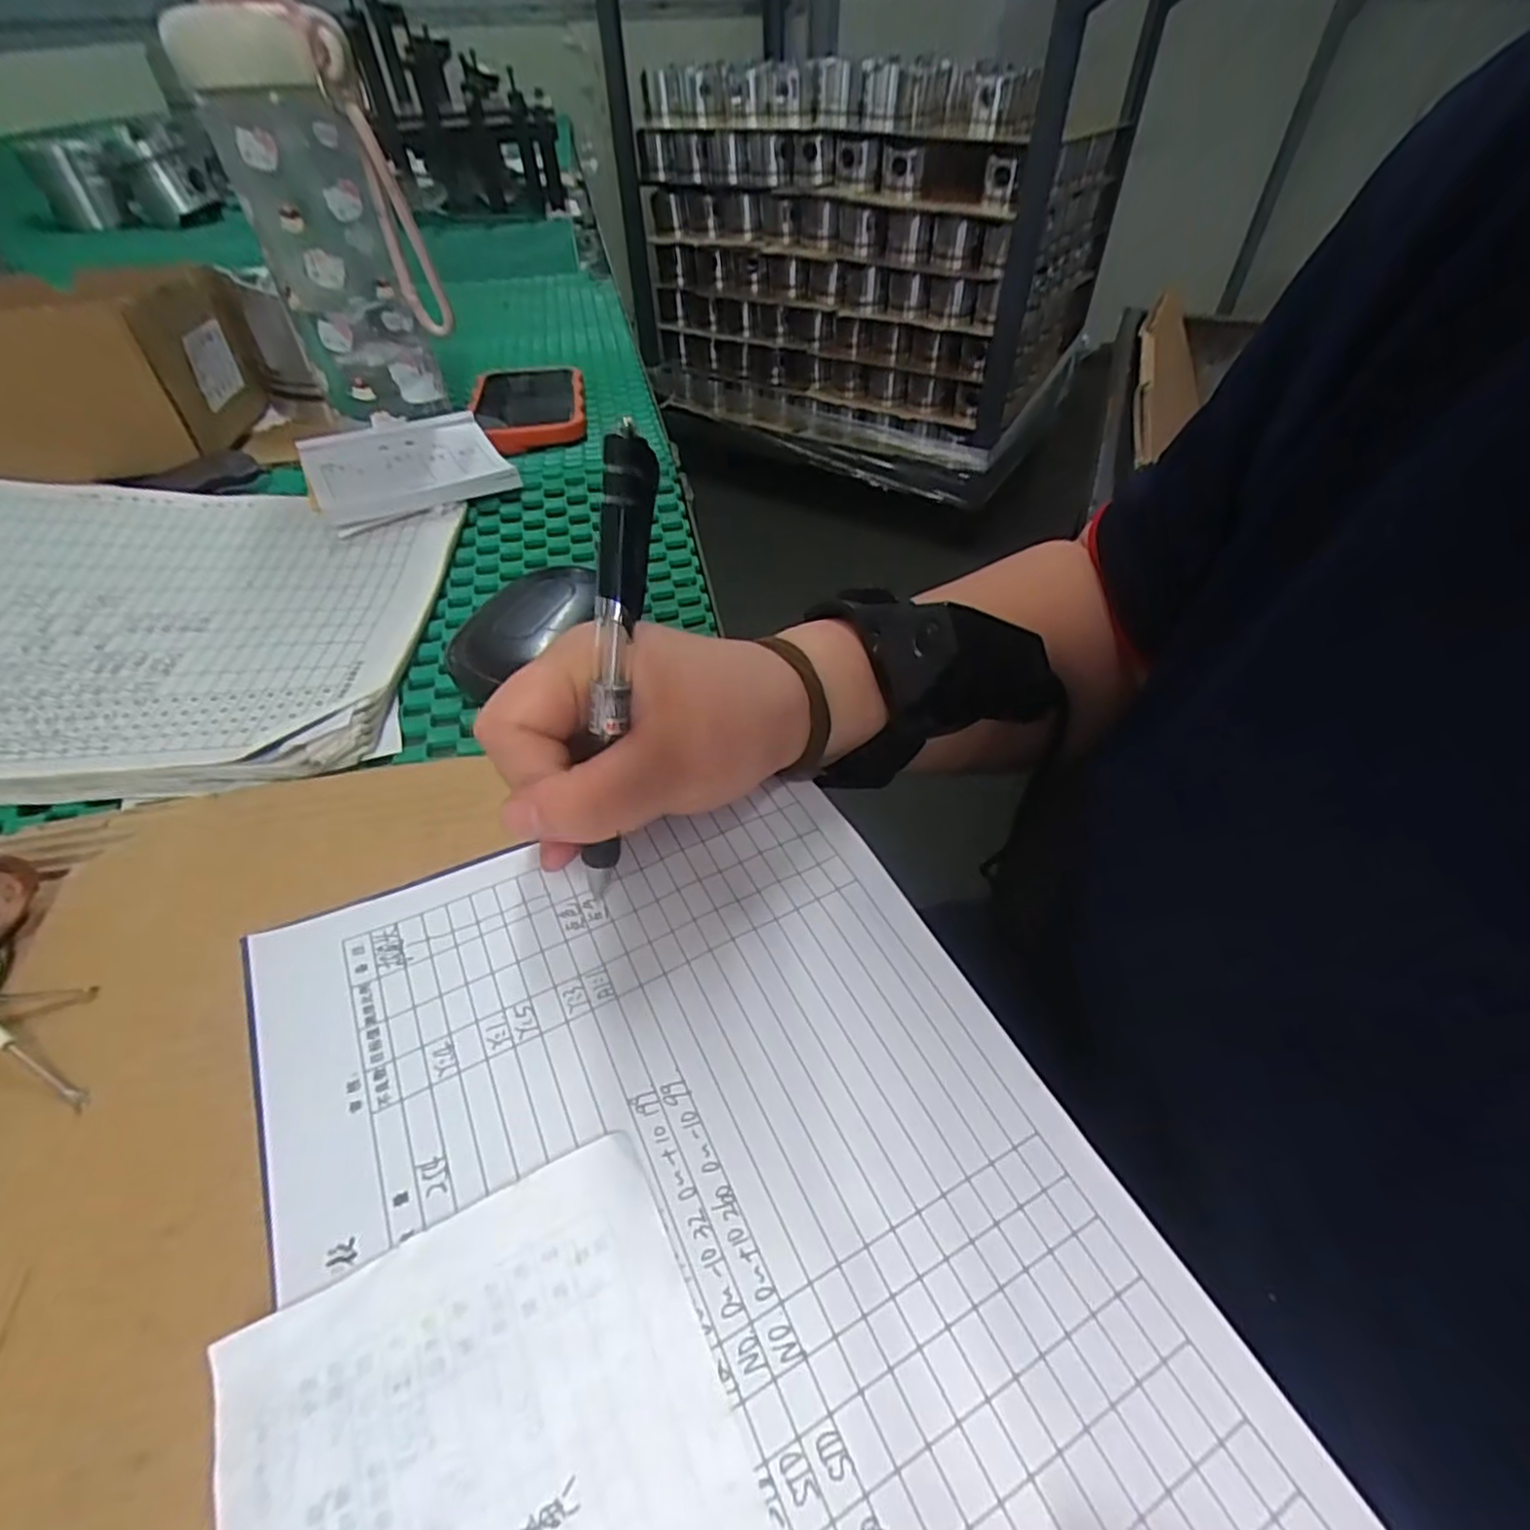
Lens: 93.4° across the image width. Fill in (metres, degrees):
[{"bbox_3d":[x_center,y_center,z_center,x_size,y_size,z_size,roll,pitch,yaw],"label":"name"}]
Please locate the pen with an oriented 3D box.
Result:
[{"bbox_3d":[-0.045,-0.023,0.210,0.011,0.138,0.014,16,23,15],"label":"pen"}]

